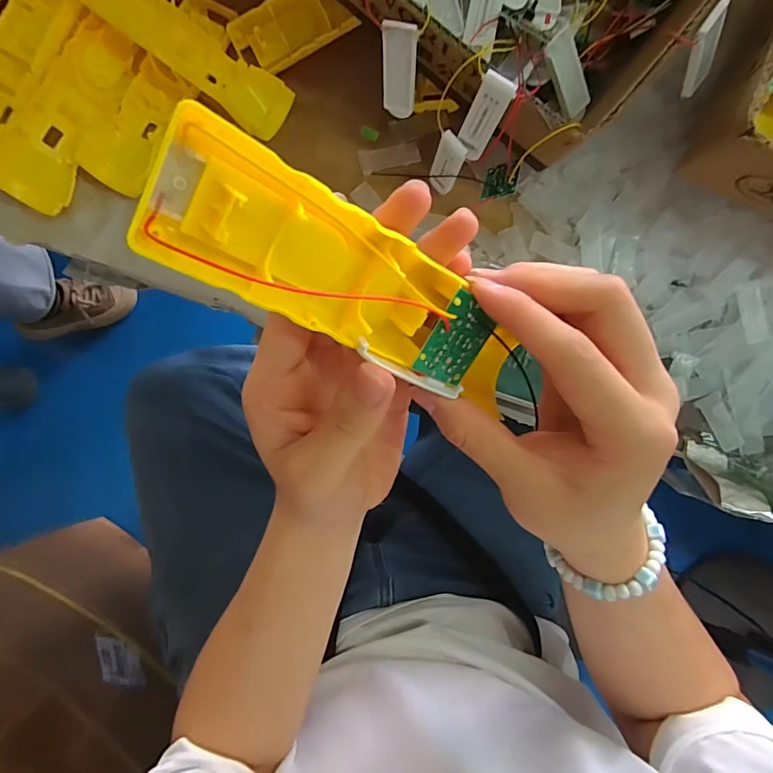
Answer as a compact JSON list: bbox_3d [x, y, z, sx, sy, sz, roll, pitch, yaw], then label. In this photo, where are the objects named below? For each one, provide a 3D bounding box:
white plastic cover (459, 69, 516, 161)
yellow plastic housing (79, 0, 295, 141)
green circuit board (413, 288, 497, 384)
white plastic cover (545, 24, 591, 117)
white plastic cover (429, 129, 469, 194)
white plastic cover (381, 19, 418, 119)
[{"bbox_3d":[0.061,-0.168,0.277,0.020,0.049,0.006,25,65,-5],"label":"white plastic cover"},{"bbox_3d":[-0.148,-0.247,0.319,0.163,0.018,0.045,32,81,-16],"label":"yellow plastic housing"},{"bbox_3d":[0.028,-0.017,0.171,0.025,0.004,0.034,18,111,-33],"label":"green circuit board"},{"bbox_3d":[0.122,-0.208,0.296,0.020,0.008,0.051,-51,128,-9],"label":"white plastic cover"},{"bbox_3d":[0.043,-0.160,0.321,0.020,0.053,0.006,41,81,0],"label":"white plastic cover"},{"bbox_3d":[0.008,-0.198,0.280,0.021,0.053,0.004,13,61,8],"label":"white plastic cover"}]

